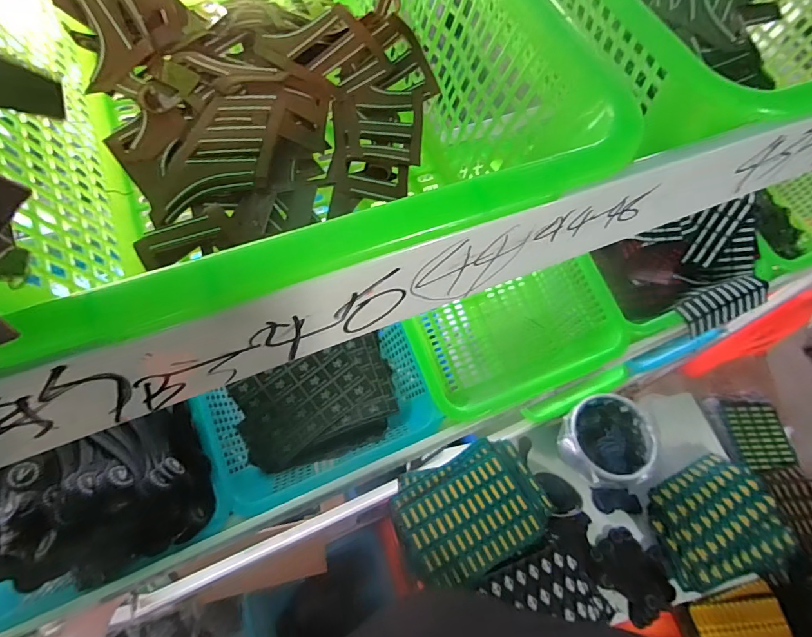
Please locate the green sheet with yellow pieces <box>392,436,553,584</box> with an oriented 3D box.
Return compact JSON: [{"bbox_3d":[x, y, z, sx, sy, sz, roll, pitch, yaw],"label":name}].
[{"bbox_3d":[0.117,0.310,0.698,0.245,0.066,0.171,-18,64,-13],"label":"green sheet with yellow pieces"}]

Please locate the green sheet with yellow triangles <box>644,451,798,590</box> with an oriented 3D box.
[{"bbox_3d":[0.603,0.390,0.816,0.224,0.065,0.210,-12,63,-10],"label":"green sheet with yellow triangles"}]

